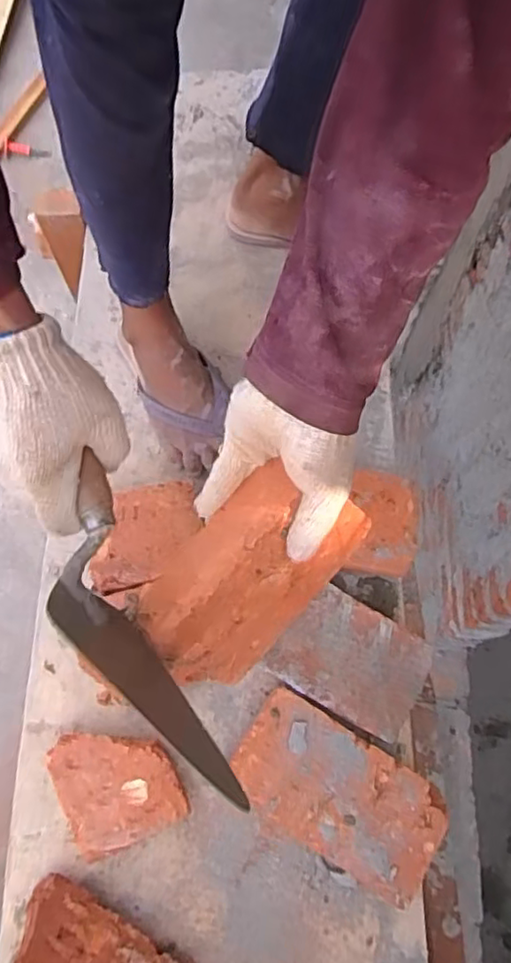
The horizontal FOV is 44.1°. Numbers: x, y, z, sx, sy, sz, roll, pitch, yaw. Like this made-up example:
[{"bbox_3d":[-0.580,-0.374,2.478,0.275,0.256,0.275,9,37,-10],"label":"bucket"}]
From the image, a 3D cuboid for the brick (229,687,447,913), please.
[{"bbox_3d":[0.076,0.300,0.610,0.199,0.052,0.113,31,72,9],"label":"brick"}]

